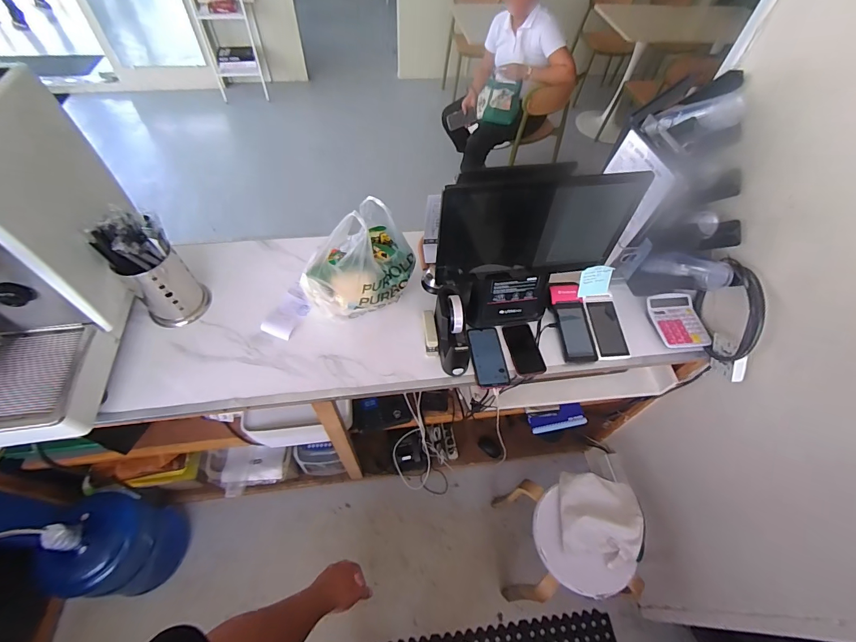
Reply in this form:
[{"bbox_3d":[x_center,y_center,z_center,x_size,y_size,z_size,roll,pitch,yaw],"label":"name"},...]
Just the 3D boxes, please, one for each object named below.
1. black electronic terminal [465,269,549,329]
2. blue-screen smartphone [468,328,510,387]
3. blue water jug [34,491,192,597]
[{"bbox_3d":[0.197,-0.048,0.918,0.195,0.148,0.074,2,56,-2],"label":"black electronic terminal"},{"bbox_3d":[0.143,0.082,0.914,0.077,0.010,0.155,-3,56,-5],"label":"blue-screen smartphone"},{"bbox_3d":[-0.954,0.680,1.175,0.269,0.433,0.273,4,56,0],"label":"blue water jug"}]

